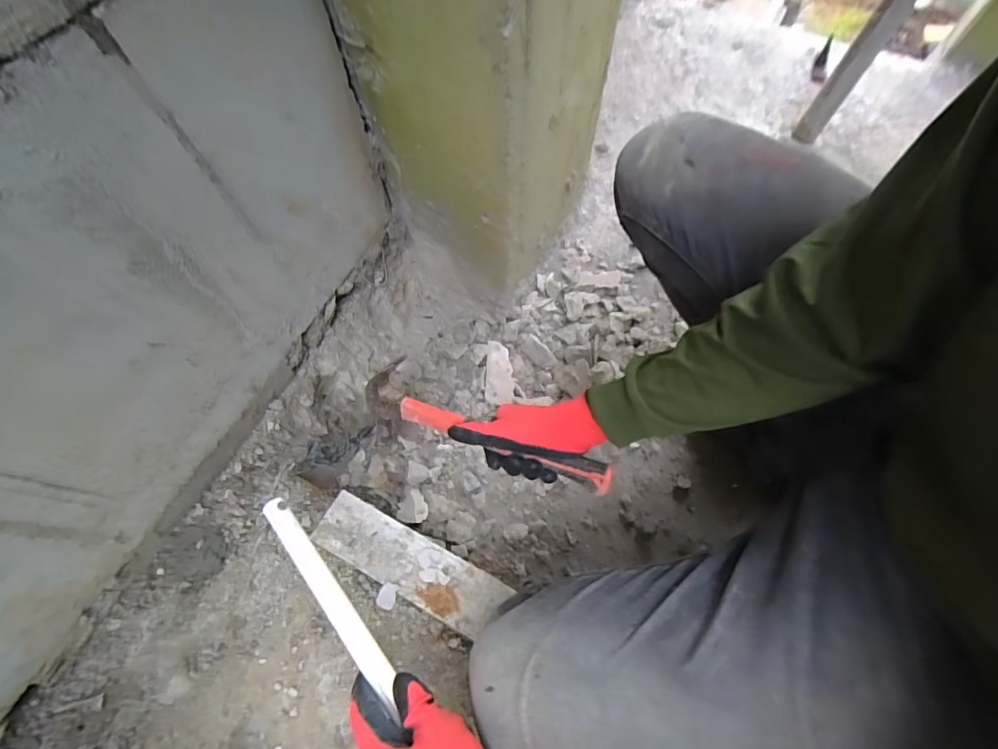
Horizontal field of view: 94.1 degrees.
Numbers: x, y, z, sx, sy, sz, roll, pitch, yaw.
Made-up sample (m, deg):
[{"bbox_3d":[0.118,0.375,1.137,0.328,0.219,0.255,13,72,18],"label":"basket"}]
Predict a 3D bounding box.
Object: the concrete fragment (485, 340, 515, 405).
[{"bbox_3d":[0.002,-0.003,0.730,0.043,0.020,0.098,0,65,0],"label":"concrete fragment"}]

